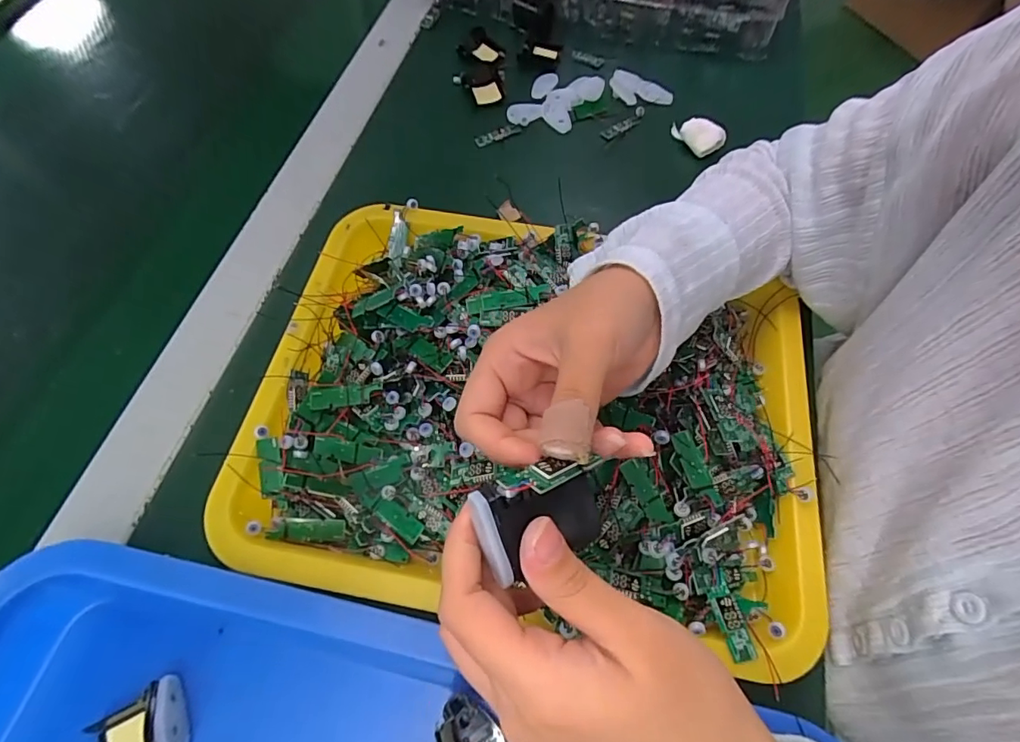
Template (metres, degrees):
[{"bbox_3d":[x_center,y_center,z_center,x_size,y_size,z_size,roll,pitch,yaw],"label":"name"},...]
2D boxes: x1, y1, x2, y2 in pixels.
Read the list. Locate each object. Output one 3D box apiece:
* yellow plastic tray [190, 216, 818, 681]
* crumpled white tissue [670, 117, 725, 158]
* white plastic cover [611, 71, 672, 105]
[{"bbox_3d":[0.013,0.014,0.303,0.336,0.041,0.257,11,62,5],"label":"yellow plastic tray"},{"bbox_3d":[0.168,-0.209,0.440,0.046,0.019,0.025,16,63,8],"label":"crumpled white tissue"},{"bbox_3d":[0.125,-0.271,0.477,0.061,0.011,0.030,28,65,13],"label":"white plastic cover"}]

